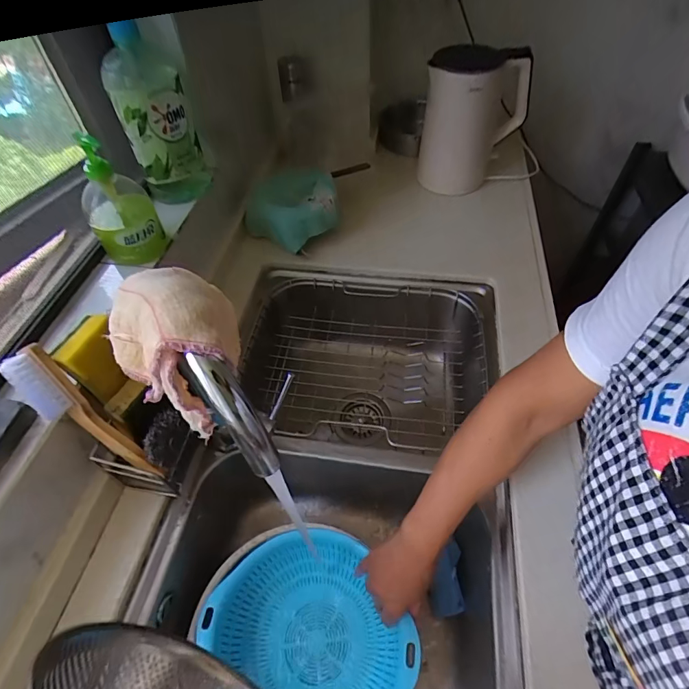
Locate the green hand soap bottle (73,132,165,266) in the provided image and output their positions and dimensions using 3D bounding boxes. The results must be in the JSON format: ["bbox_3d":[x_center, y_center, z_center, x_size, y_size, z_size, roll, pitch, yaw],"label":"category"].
[{"bbox_3d":[-0.284,-0.174,0.507,0.080,0.149,0.068,-31,57,-19],"label":"green hand soap bottle"}]

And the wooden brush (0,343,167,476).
[{"bbox_3d":[-0.269,0.080,0.431,0.028,0.186,0.042,-7,39,49],"label":"wooden brush"}]

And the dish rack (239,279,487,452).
[{"bbox_3d":[0.034,0.032,0.694,0.387,0.096,0.312,2,52,4],"label":"dish rack"}]

